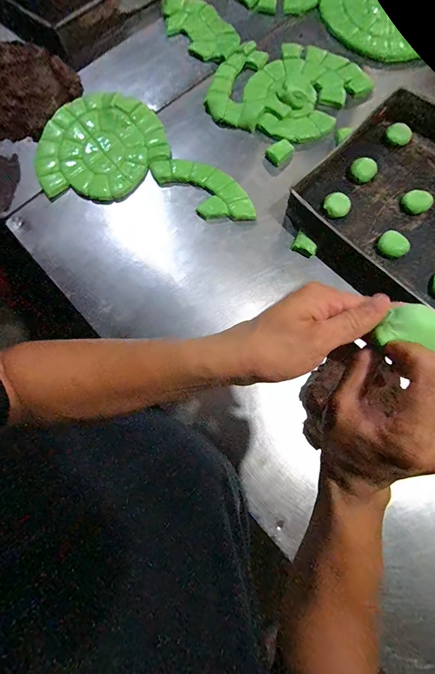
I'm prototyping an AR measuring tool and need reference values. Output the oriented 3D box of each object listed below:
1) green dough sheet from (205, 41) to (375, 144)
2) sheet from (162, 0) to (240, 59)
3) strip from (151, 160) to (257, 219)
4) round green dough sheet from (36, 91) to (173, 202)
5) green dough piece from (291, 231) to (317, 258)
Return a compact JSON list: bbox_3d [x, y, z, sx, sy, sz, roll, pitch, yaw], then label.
[{"bbox_3d":[0.159,-0.559,0.713,0.326,0.027,0.258,17,76,7],"label":"green dough sheet"},{"bbox_3d":[-0.049,-0.750,0.772,0.114,0.023,0.232,-33,76,-7],"label":"sheet"},{"bbox_3d":[-0.027,-0.304,0.655,0.232,0.015,0.100,41,80,12],"label":"strip"},{"bbox_3d":[-0.251,-0.418,0.691,0.269,0.020,0.269,-1,74,2],"label":"round green dough sheet"},{"bbox_3d":[0.169,-0.175,0.616,0.046,0.020,0.032,29,78,9],"label":"green dough piece"}]

